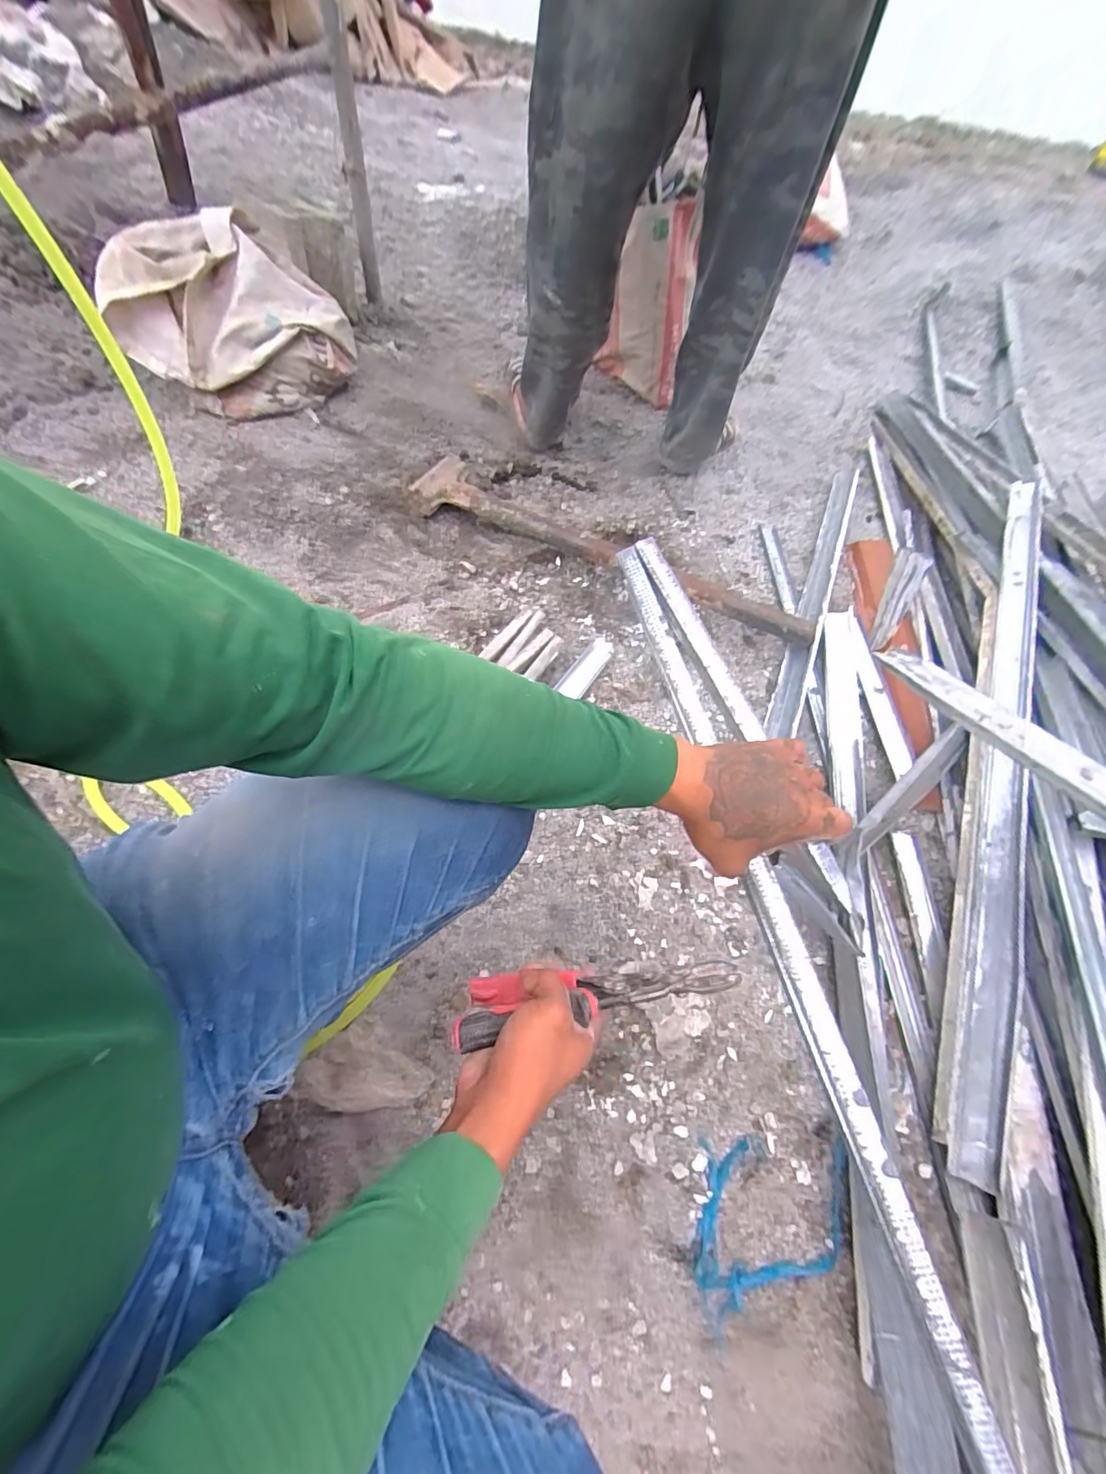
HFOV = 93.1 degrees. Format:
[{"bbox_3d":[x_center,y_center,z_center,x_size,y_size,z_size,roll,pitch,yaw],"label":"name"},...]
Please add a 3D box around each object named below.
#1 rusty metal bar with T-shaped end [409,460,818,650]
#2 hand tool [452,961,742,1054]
[{"bbox_3d":[0.078,-0.360,1.042,0.872,0.071,0.181,29,63,15],"label":"rusty metal bar with T-shaped end"},{"bbox_3d":[0.037,0.207,0.427,0.225,0.083,0.053,-9,60,2],"label":"hand tool"}]

